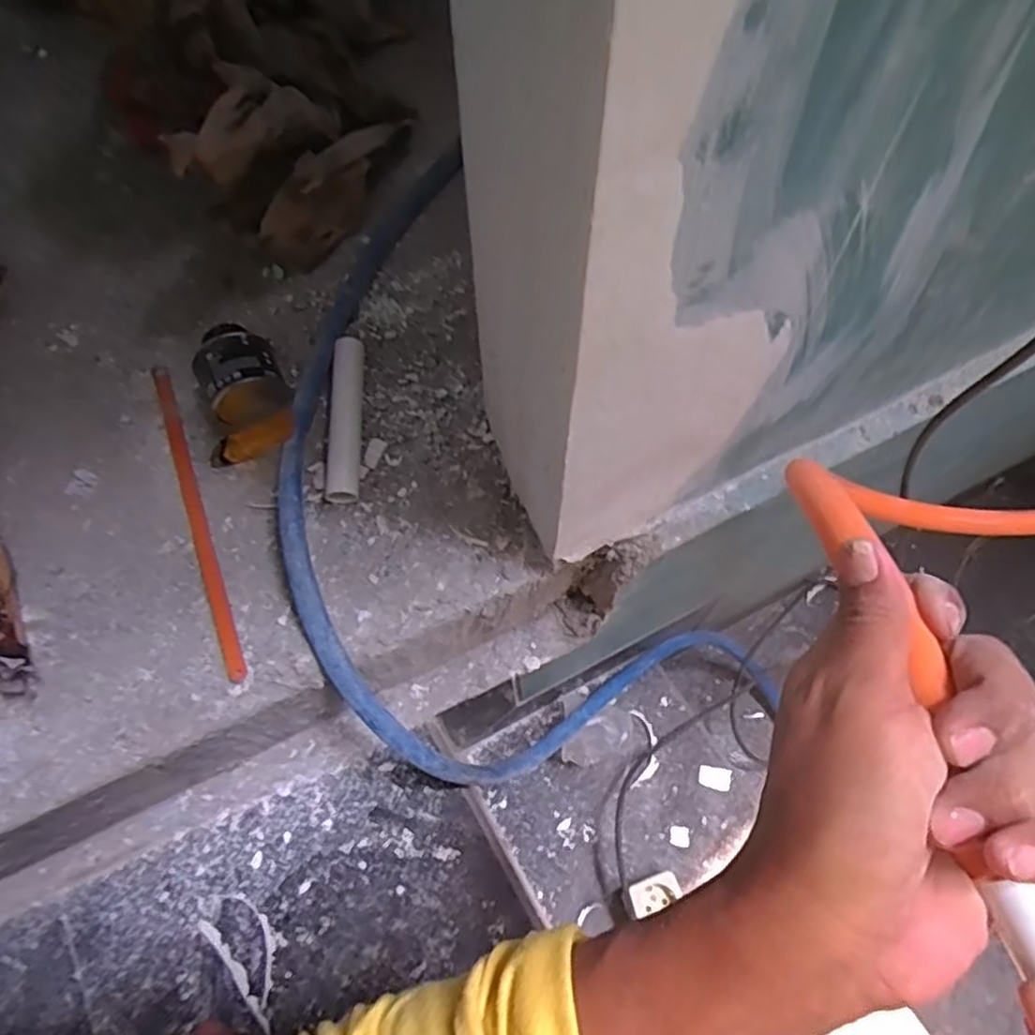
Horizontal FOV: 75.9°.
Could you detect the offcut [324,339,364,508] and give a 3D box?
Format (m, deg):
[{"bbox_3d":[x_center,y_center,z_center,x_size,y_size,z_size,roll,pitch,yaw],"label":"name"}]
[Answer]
[{"bbox_3d":[-0.144,-0.085,0.555,0.025,0.022,0.153,-3,64,-2],"label":"offcut"}]

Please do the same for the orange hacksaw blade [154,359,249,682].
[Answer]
[{"bbox_3d":[-0.263,-0.009,0.539,0.016,0.009,0.303,-22,66,-10],"label":"orange hacksaw blade"}]

